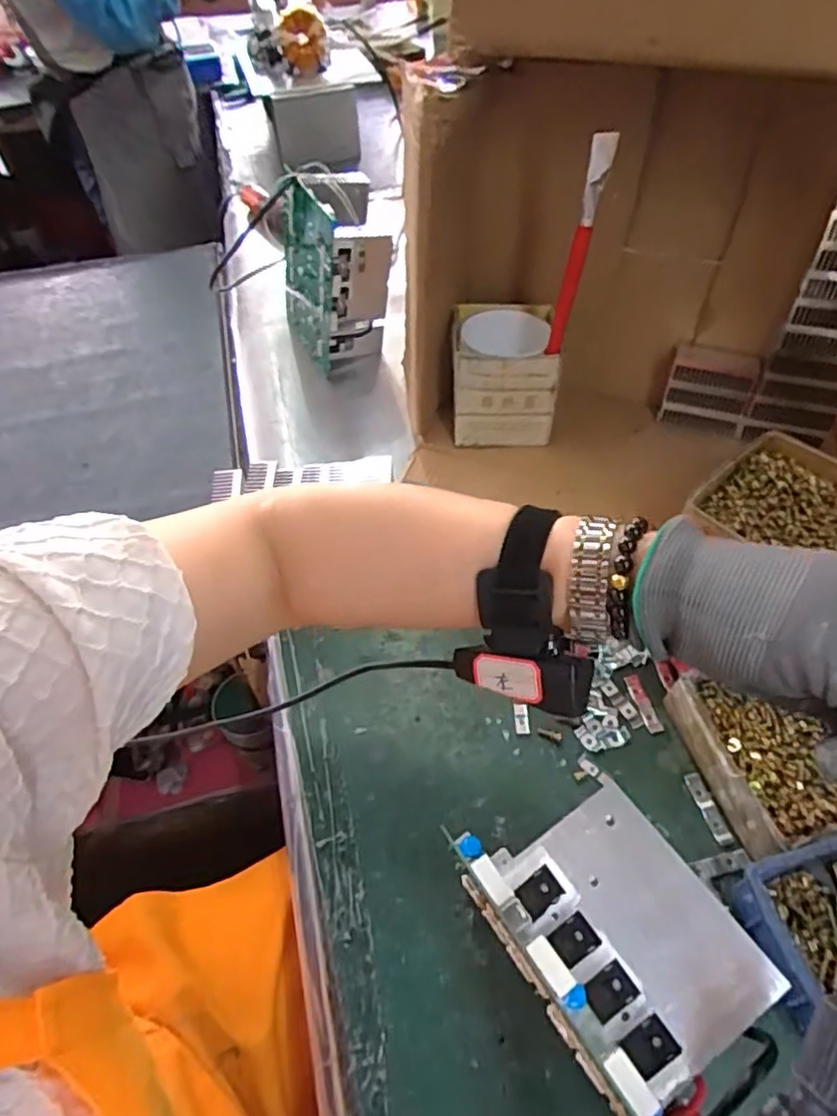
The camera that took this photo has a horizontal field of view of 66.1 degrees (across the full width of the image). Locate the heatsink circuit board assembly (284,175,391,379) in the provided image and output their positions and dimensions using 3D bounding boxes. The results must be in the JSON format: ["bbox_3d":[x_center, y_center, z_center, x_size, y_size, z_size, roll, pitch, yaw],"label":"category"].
[{"bbox_3d":[-0.108,-0.360,0.828,0.117,0.203,0.164,-17,50,-13],"label":"heatsink circuit board assembly"}]

